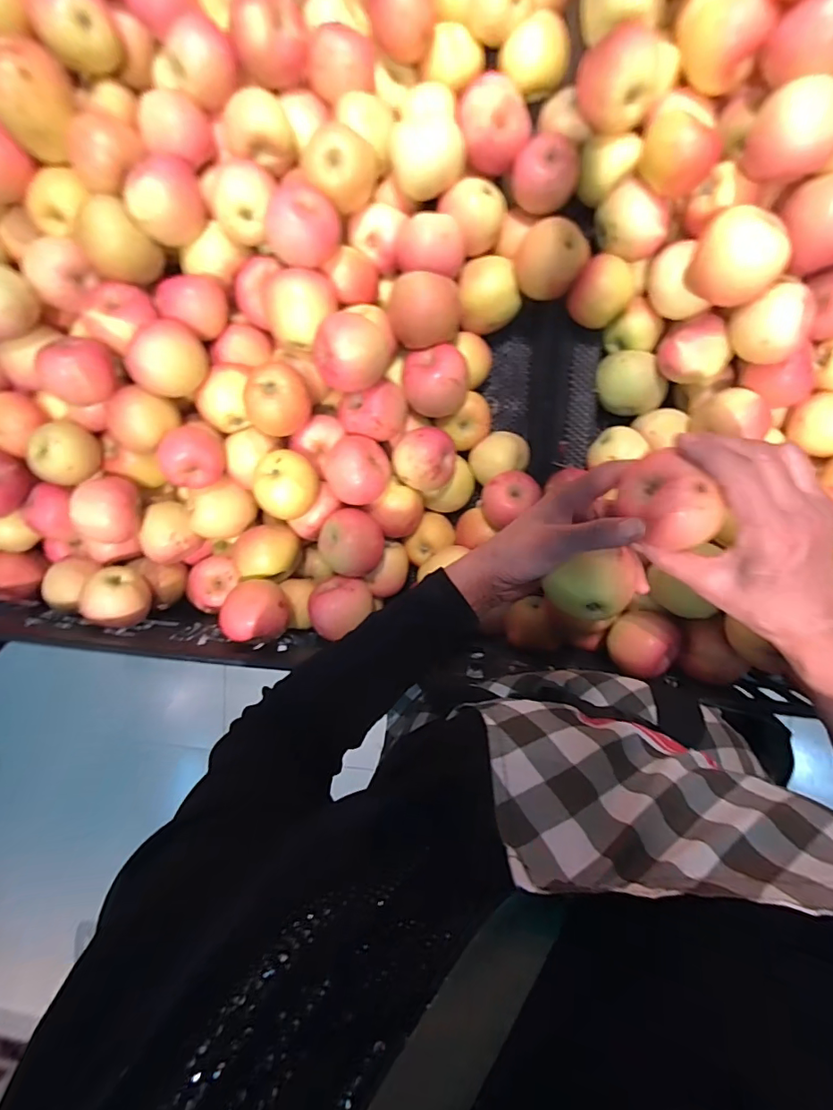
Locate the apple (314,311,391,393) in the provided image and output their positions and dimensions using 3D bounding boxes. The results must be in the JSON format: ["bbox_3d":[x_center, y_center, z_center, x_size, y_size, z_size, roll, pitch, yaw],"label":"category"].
[{"bbox_3d":[-0.055,-0.178,0.447,0.060,0.055,0.054,-26,88,7],"label":"apple"}]

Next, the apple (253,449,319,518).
[{"bbox_3d":[-0.123,-0.067,0.487,0.049,0.060,0.063,20,93,6],"label":"apple"}]

